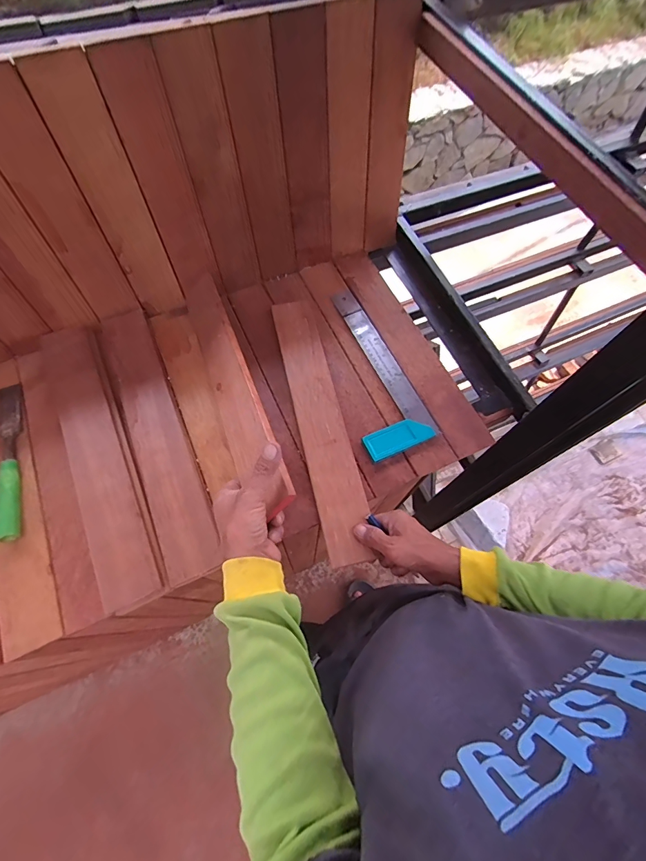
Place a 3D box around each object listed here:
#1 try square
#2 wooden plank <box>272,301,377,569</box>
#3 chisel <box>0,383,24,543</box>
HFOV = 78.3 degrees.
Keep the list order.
[{"bbox_3d":[0.062,-0.101,0.614,0.108,0.012,0.299,-21,69,-11],"label":"try square"},{"bbox_3d":[-0.004,-0.021,0.568,0.062,0.009,0.407,-11,66,-8],"label":"wooden plank"},{"bbox_3d":[-0.422,0.031,0.533,0.035,0.026,0.237,-19,68,-10],"label":"chisel"}]

